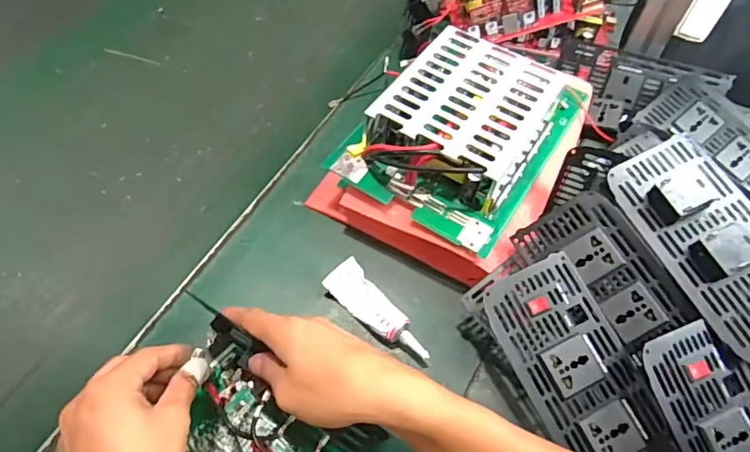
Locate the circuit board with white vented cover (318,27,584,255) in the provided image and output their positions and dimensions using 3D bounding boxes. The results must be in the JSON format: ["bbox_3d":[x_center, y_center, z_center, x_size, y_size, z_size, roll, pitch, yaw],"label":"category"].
[{"bbox_3d":[0.093,-0.104,0.484,0.173,0.059,0.227,32,62,19],"label":"circuit board with white vented cover"}]

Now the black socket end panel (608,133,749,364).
[{"bbox_3d":[0.286,0.010,0.395,0.091,0.026,0.192,-26,69,1],"label":"black socket end panel"}]

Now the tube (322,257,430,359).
[{"bbox_3d":[0.005,0.079,0.451,0.114,0.027,0.035,38,64,21],"label":"tube"}]

